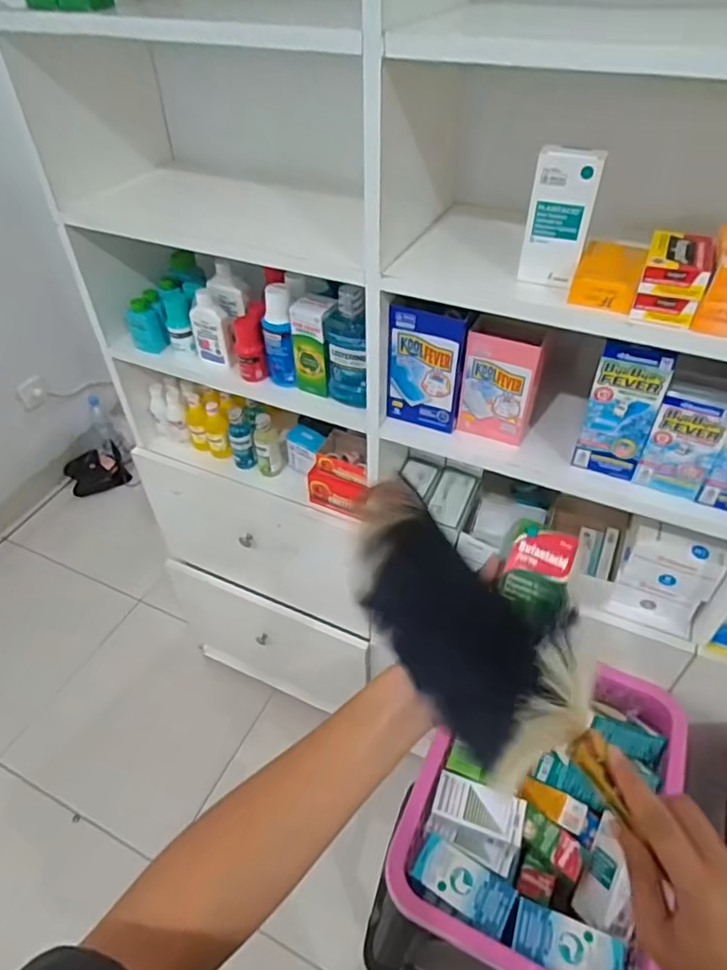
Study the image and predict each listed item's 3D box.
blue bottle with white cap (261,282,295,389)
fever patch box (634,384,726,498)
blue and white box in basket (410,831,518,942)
[{"bbox_3d":[-0.121,-0.203,0.828,0.040,0.149,0.036,-7,44,-7],"label":"blue bottle with white cap"},{"bbox_3d":[0.368,-0.052,0.674,0.071,0.123,0.040,21,48,21],"label":"fever patch box"},{"bbox_3d":[0.120,0.477,0.706,0.118,0.018,0.057,25,49,24],"label":"blue and white box in basket"}]

